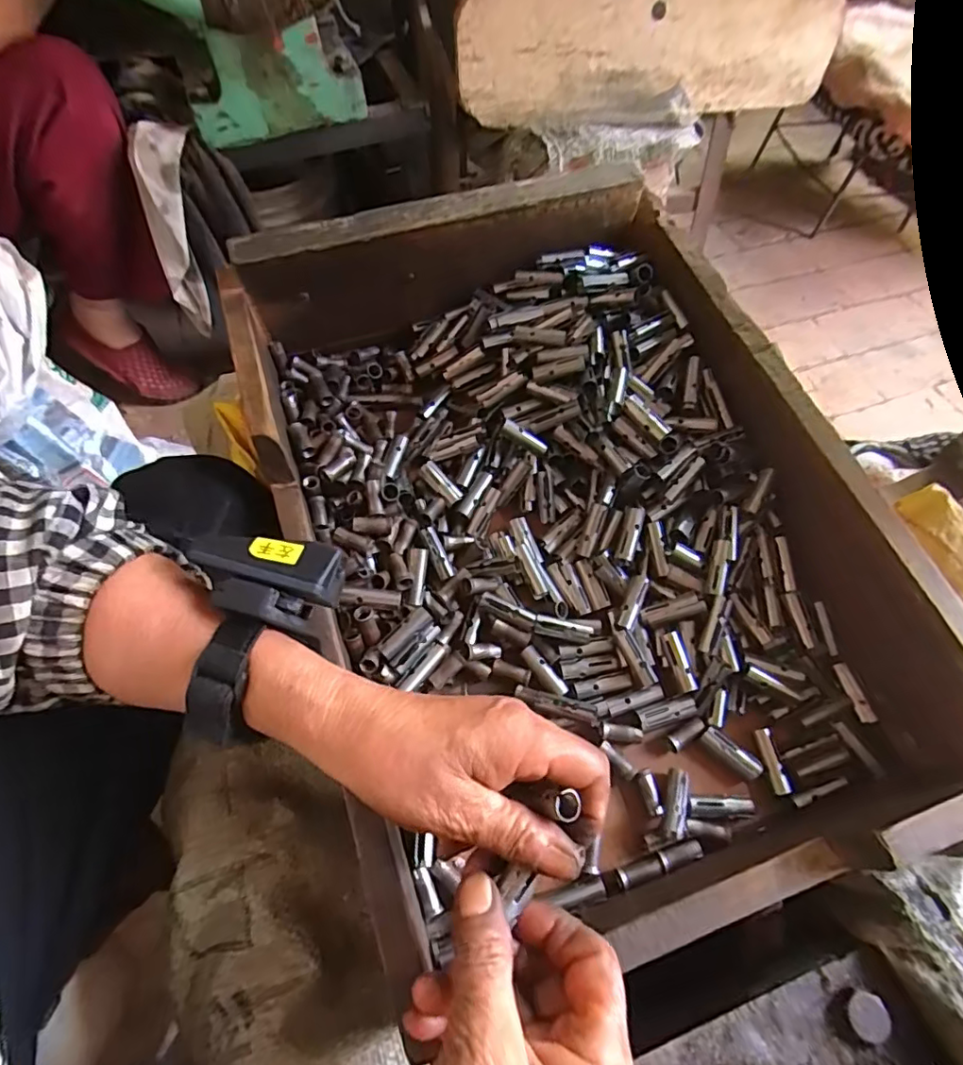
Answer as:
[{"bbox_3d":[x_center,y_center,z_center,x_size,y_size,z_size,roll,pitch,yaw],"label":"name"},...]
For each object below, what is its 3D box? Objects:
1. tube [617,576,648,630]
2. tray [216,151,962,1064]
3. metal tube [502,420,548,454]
[{"bbox_3d":[0.097,0.046,0.359,0.010,0.012,0.037,21,61,8],"label":"tube"},{"bbox_3d":[0.053,-0.015,0.348,0.315,0.131,0.445,-18,63,-13],"label":"tray"},{"bbox_3d":[0.031,-0.068,0.391,0.036,0.007,0.007,31,60,-15],"label":"metal tube"}]

